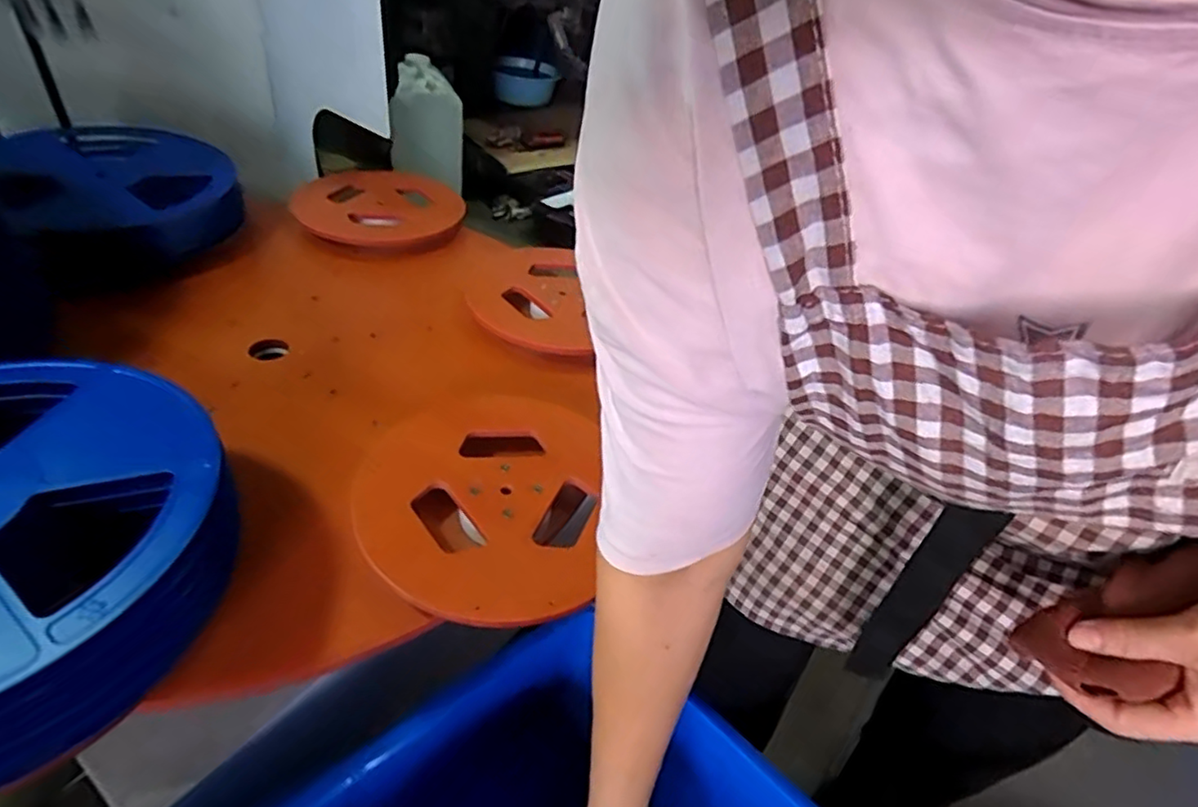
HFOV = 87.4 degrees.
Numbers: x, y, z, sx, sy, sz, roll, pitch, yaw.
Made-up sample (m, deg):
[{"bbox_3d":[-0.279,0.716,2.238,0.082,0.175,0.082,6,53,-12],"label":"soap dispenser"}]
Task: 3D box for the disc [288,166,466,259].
[{"bbox_3d":[-0.374,-0.339,1.063,0.269,0.032,0.228,15,44,11],"label":"disc"}]

